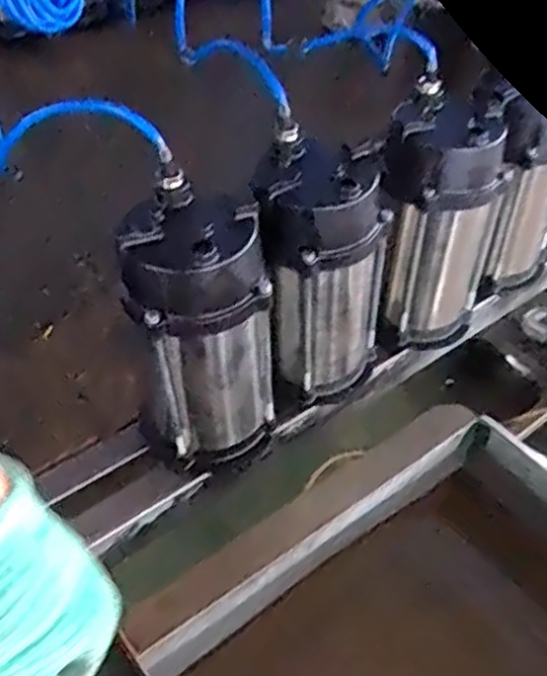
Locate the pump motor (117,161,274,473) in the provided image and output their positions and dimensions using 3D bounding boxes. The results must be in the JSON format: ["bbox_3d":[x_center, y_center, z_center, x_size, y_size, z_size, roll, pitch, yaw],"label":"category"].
[{"bbox_3d":[-0.069,0.004,0.665,0.116,0.276,0.120,-24,51,-23],"label":"pump motor"}]

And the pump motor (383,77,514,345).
[{"bbox_3d":[0.174,-0.115,0.780,0.124,0.250,0.117,14,47,10],"label":"pump motor"}]

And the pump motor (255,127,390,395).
[{"bbox_3d":[0.047,-0.057,0.715,0.127,0.251,0.103,6,46,3],"label":"pump motor"}]

